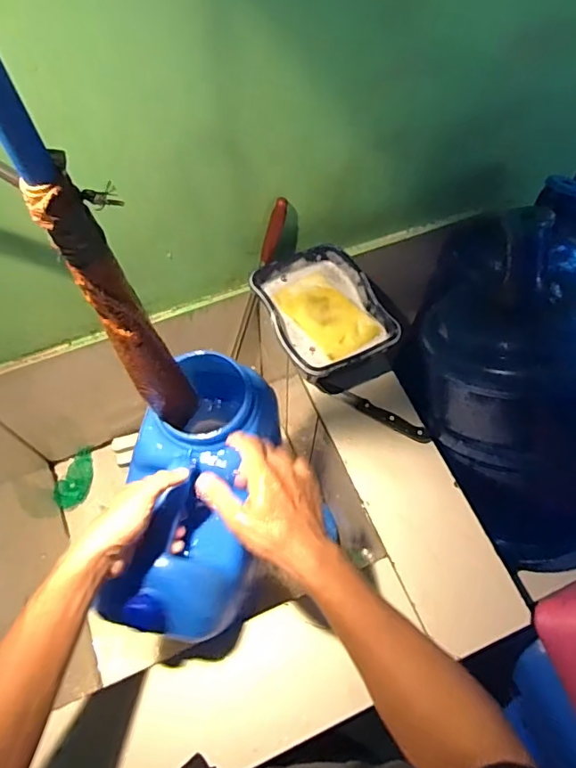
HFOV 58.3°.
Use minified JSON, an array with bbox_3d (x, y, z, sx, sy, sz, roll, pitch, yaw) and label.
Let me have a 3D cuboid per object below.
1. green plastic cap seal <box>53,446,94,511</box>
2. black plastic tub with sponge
[{"bbox_3d":[-0.439,0.197,1.077,0.064,0.014,0.129,27,66,-24],"label":"green plastic cap seal"},{"bbox_3d":[0.046,-0.103,0.786,0.163,0.084,0.200,-24,66,-13],"label":"black plastic tub with sponge"}]

